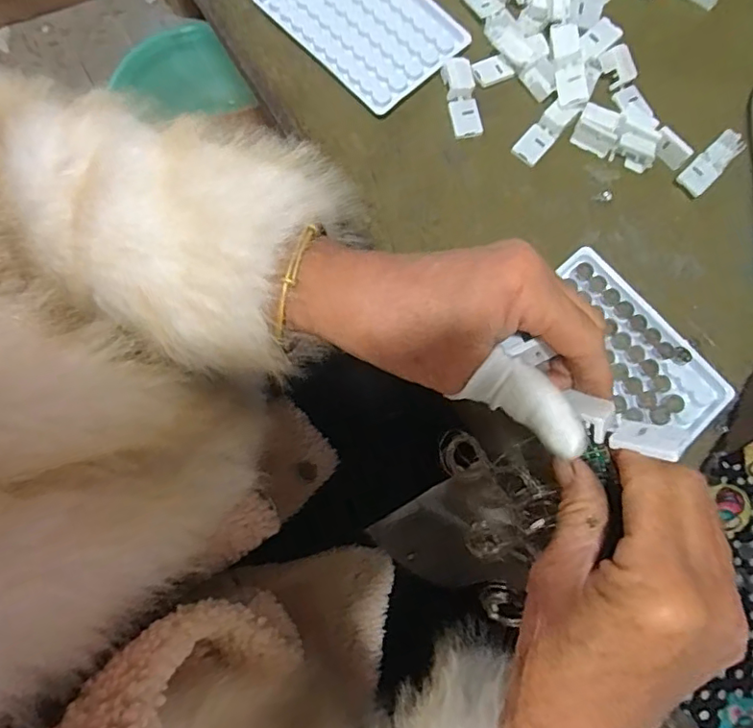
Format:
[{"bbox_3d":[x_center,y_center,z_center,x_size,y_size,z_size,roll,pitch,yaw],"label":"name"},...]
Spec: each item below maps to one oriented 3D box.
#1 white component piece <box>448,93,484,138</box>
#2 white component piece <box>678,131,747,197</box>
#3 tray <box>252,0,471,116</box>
[{"bbox_3d":[0.062,-0.171,0.381,0.021,0.004,0.029,-12,79,-2],"label":"white component piece"},{"bbox_3d":[0.233,-0.140,0.380,0.056,0.005,0.020,-43,82,-8],"label":"white component piece"},{"bbox_3d":[-0.008,-0.248,0.391,0.100,0.006,0.133,-43,82,-8],"label":"tray"}]

